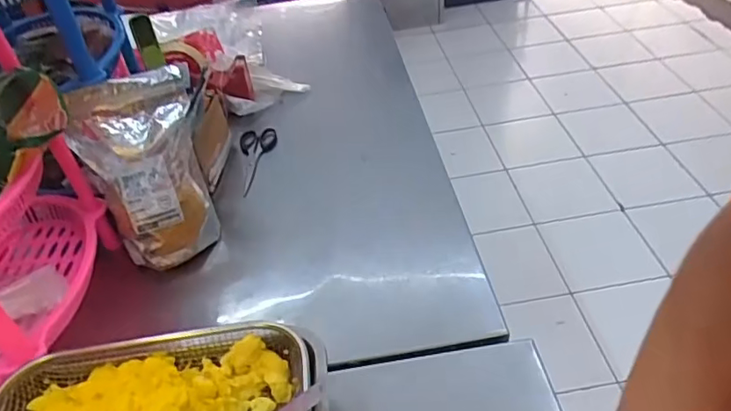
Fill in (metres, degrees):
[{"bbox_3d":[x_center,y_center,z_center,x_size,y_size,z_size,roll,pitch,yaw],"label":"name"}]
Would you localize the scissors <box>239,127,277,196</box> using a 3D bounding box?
[{"bbox_3d":[-0.177,-0.071,0.906,0.058,0.015,0.128,1,54,8],"label":"scissors"}]

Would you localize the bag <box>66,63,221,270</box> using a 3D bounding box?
[{"bbox_3d":[-0.259,-0.044,0.712,0.150,0.186,0.134,-22,44,-17],"label":"bag"}]

